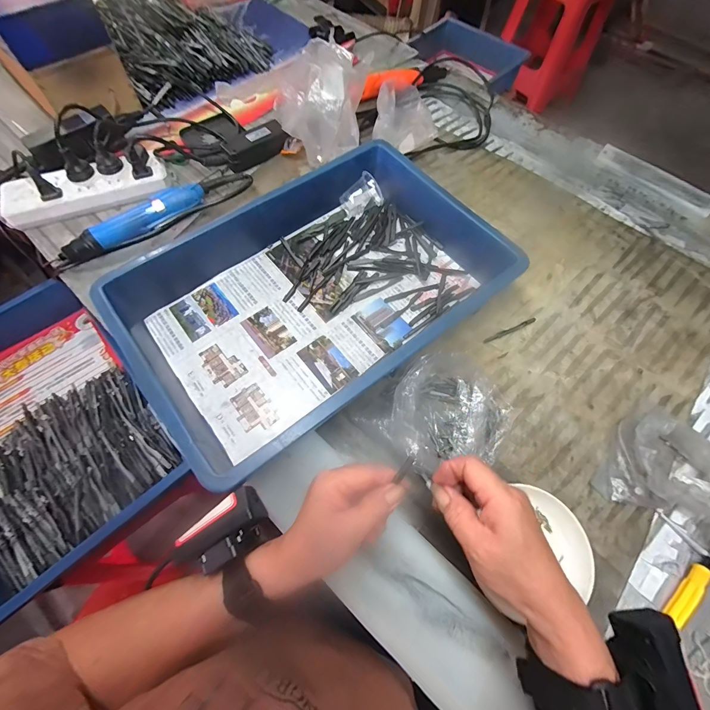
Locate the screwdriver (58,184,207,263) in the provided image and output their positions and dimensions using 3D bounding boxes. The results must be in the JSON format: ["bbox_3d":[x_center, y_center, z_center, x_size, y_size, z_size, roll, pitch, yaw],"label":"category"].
[{"bbox_3d":[-0.314,-0.192,0.489,0.205,0.032,0.045,-39,73,-18],"label":"screwdriver"}]

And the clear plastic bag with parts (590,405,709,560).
[{"bbox_3d":[0.362,0.134,0.369,0.152,0.031,0.134,37,69,13],"label":"clear plastic bag with parts"}]

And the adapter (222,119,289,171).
[{"bbox_3d":[-0.166,-0.346,0.564,0.116,0.032,0.054,-31,71,-16],"label":"adapter"}]

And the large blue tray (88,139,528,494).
[{"bbox_3d":[-0.035,-0.087,0.423,0.434,0.083,0.282,-35,72,-17],"label":"large blue tray"}]

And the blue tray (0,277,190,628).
[{"bbox_3d":[-0.467,0.106,0.512,0.286,0.082,0.424,-40,72,-17],"label":"blue tray"}]

